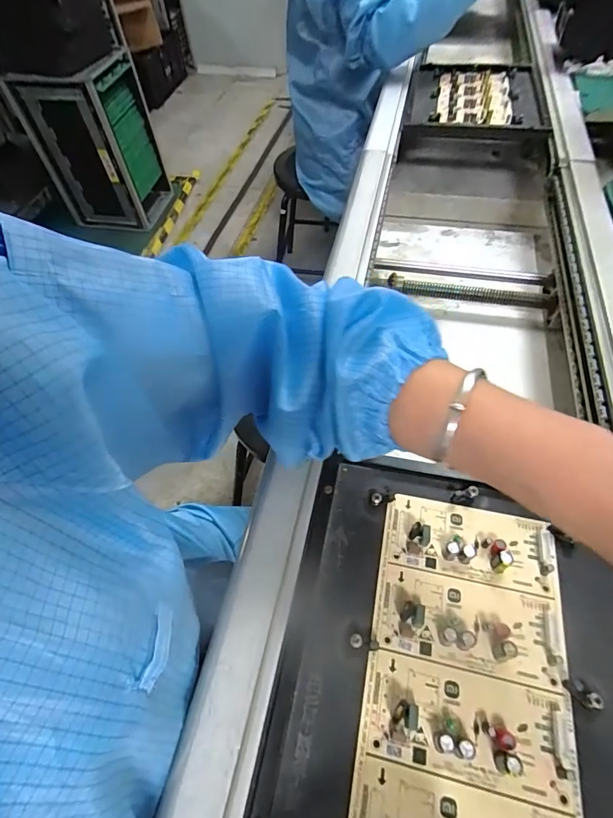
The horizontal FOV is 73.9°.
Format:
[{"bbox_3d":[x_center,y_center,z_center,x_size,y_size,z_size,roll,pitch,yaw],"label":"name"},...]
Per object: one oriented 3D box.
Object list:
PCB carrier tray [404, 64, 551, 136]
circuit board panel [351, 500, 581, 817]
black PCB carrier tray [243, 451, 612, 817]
[{"bbox_3d":[0.310,-0.579,0.759,0.238,0.019,0.294,5,57,7],"label":"PCB carrier tray"},{"bbox_3d":[0.104,0.168,0.261,0.122,0.015,0.216,9,57,9],"label":"circuit board panel"},{"bbox_3d":[0.101,0.167,0.264,0.237,0.020,0.269,7,57,8],"label":"black PCB carrier tray"}]

